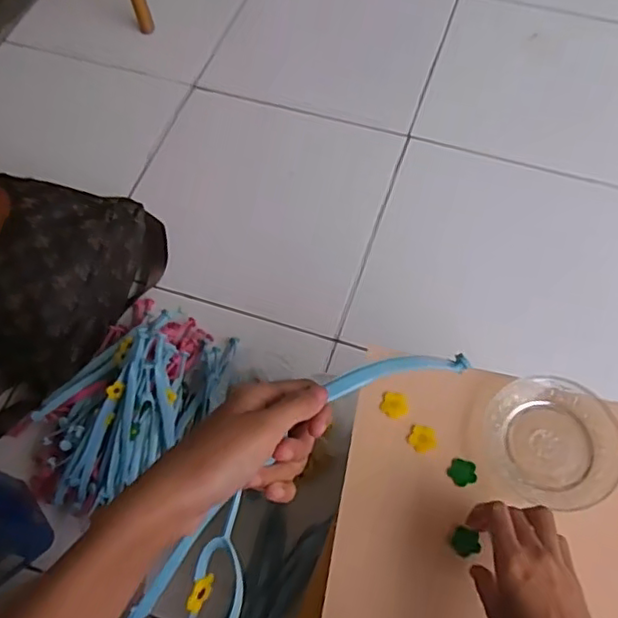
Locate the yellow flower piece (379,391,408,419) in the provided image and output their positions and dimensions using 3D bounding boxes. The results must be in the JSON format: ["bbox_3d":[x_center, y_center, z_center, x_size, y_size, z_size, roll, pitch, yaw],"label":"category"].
[{"bbox_3d":[0.078,0.087,0.555,0.025,0.004,0.025,14,63,9],"label":"yellow flower piece"}]

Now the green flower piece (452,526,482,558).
[{"bbox_3d":[0.127,0.190,0.495,0.023,0.004,0.020,29,80,29],"label":"green flower piece"}]

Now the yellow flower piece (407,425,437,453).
[{"bbox_3d":[0.100,0.114,0.533,0.024,0.004,0.024,-1,62,1],"label":"yellow flower piece"}]

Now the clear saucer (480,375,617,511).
[{"bbox_3d":[0.209,0.114,0.527,0.110,0.019,0.110,-1,62,1],"label":"clear saucer"}]

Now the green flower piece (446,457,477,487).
[{"bbox_3d":[0.133,0.141,0.530,0.023,0.004,0.024,-1,62,1],"label":"green flower piece"}]

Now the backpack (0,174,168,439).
[{"bbox_3d":[-0.395,-0.027,0.822,0.271,0.164,0.369,23,65,13],"label":"backpack"}]

